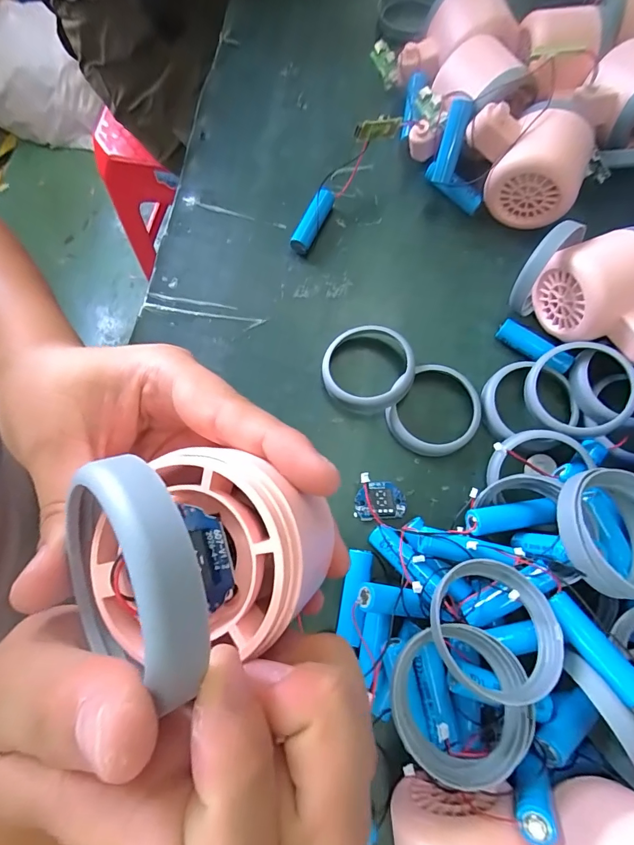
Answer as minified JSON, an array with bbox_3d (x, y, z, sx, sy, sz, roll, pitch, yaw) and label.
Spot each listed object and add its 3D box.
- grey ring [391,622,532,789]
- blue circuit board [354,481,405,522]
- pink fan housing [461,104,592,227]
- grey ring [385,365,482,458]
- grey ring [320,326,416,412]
[{"bbox_3d":[0.064,0.124,0.186,0.058,0.008,0.060,-3,66,7],"label":"grey ring"},{"bbox_3d":[0.038,0.047,0.250,0.029,0.006,0.022,-5,74,0],"label":"blue circuit board"},{"bbox_3d":[0.137,-0.172,0.285,0.074,0.063,0.046,15,75,5],"label":"pink fan housing"},{"bbox_3d":[0.076,-0.007,0.264,0.051,0.013,0.058,34,78,10],"label":"grey ring"},{"bbox_3d":[0.031,-0.035,0.264,0.056,0.016,0.057,0,74,1],"label":"grey ring"}]

